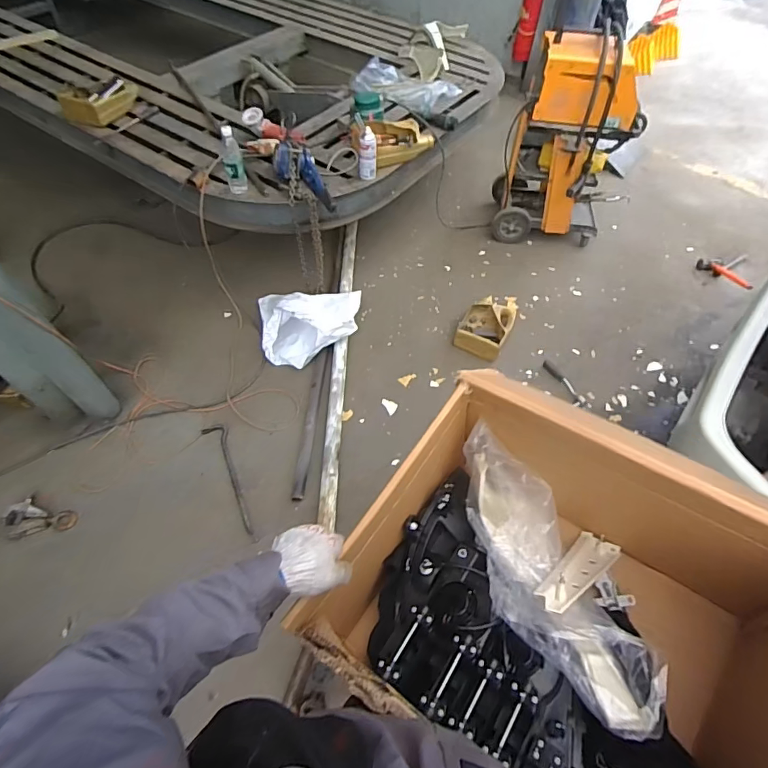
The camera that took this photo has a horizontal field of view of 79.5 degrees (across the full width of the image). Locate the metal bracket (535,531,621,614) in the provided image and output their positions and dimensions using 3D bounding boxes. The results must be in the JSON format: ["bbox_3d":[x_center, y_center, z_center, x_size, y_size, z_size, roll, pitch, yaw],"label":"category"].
[{"bbox_3d":[0.331,0.313,0.780,0.239,0.029,0.064,-8,48,-47],"label":"metal bracket"}]

